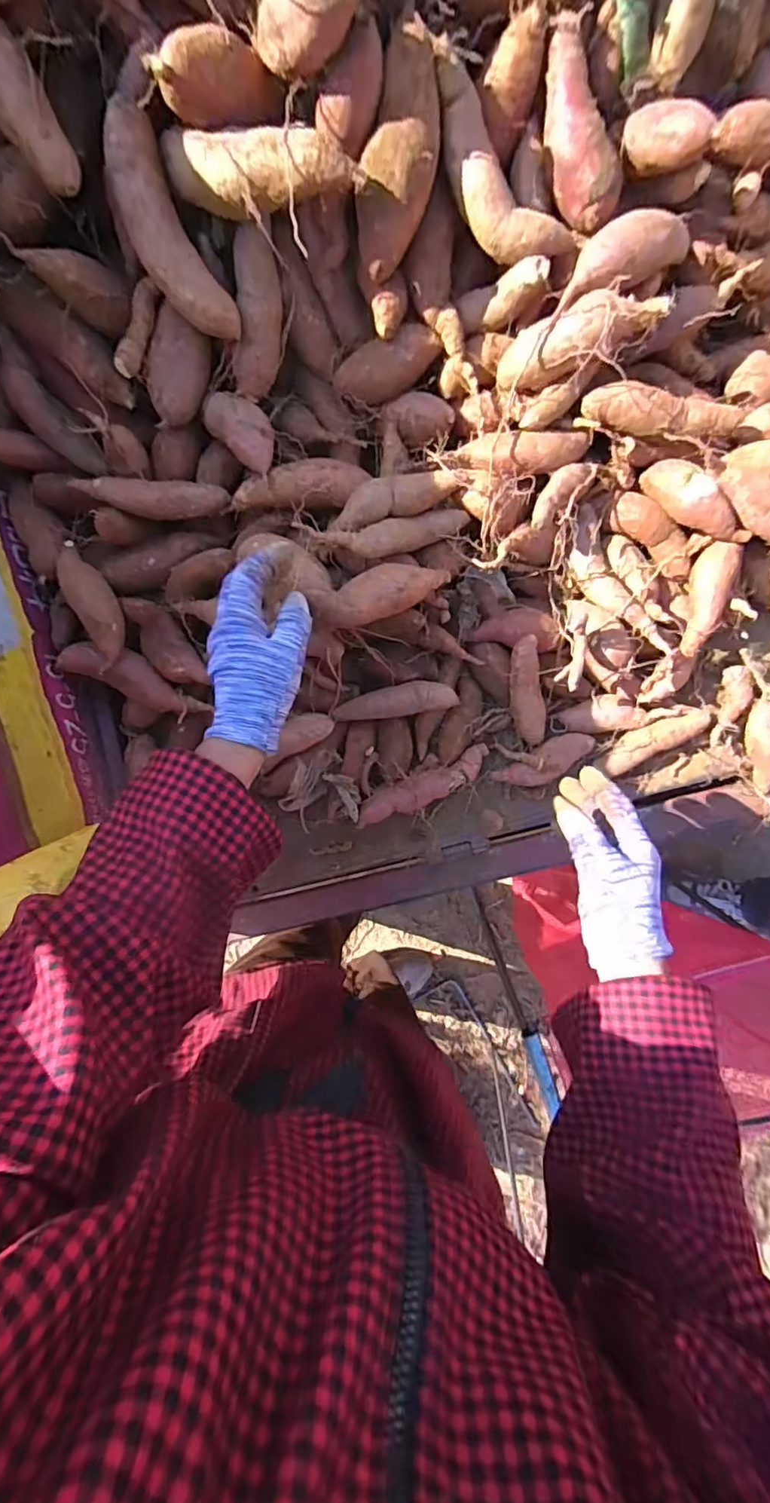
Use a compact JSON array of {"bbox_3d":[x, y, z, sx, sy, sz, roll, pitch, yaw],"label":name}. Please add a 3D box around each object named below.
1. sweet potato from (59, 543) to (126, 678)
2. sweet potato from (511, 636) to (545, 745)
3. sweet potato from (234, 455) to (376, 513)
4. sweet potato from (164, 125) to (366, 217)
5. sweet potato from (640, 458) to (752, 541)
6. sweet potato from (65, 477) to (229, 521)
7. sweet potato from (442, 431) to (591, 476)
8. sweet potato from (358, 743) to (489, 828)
[{"bbox_3d":[-0.279,-0.142,0.515,0.039,0.028,0.120,-20,88,2],"label":"sweet potato"},{"bbox_3d":[0.145,-0.060,0.541,0.033,0.024,0.111,-12,116,2],"label":"sweet potato"},{"bbox_3d":[-0.080,-0.251,0.507,0.121,0.035,0.043,5,89,3],"label":"sweet potato"},{"bbox_3d":[-0.097,-0.431,0.400,0.162,0.039,0.044,13,89,3],"label":"sweet potato"},{"bbox_3d":[0.286,-0.229,0.496,0.038,0.043,0.107,-37,87,1],"label":"sweet potato"},{"bbox_3d":[-0.217,-0.237,0.497,0.129,0.031,0.028,1,89,3],"label":"sweet potato"},{"bbox_3d":[0.123,-0.272,0.491,0.127,0.031,0.040,-11,88,2],"label":"sweet potato"},{"bbox_3d":[0.039,0.037,0.568,0.156,0.034,0.045,-27,88,2],"label":"sweet potato"}]

